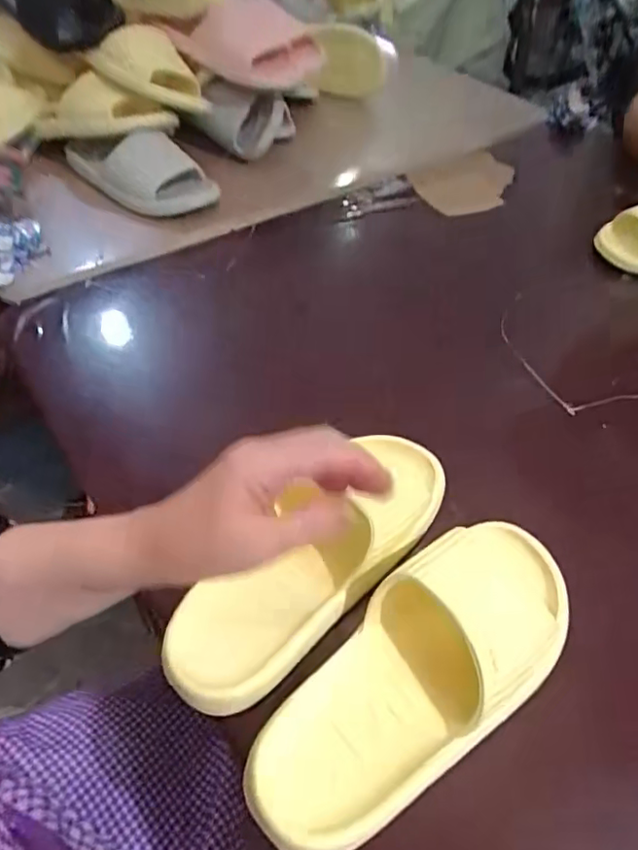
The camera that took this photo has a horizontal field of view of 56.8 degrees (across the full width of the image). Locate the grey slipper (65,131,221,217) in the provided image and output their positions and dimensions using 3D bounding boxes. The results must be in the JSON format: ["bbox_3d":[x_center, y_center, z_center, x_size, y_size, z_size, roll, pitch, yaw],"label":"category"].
[{"bbox_3d":[-0.236,-0.336,0.770,0.225,0.072,0.093,32,55,23],"label":"grey slipper"}]

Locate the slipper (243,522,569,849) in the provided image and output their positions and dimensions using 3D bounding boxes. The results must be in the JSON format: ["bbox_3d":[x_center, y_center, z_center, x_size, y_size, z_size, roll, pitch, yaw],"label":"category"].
[{"bbox_3d":[0.062,0.138,0.362,0.265,0.060,0.109,-31,57,-25],"label":"slipper"}]

